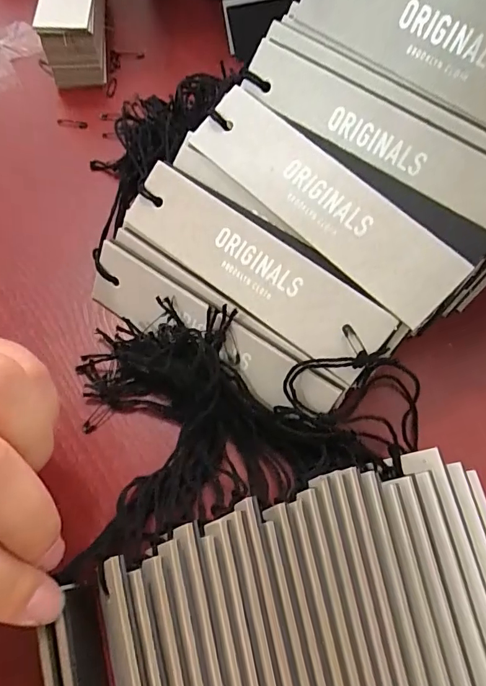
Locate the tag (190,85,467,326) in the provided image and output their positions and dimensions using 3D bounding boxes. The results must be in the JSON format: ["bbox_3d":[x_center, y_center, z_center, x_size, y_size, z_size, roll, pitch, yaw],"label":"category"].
[{"bbox_3d":[0.031,-0.057,0.179,0.123,0.004,0.031,43,97,13],"label":"tag"}]

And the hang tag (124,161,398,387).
[{"bbox_3d":[0.003,-0.032,0.187,0.122,0.004,0.033,37,101,14],"label":"hang tag"}]

